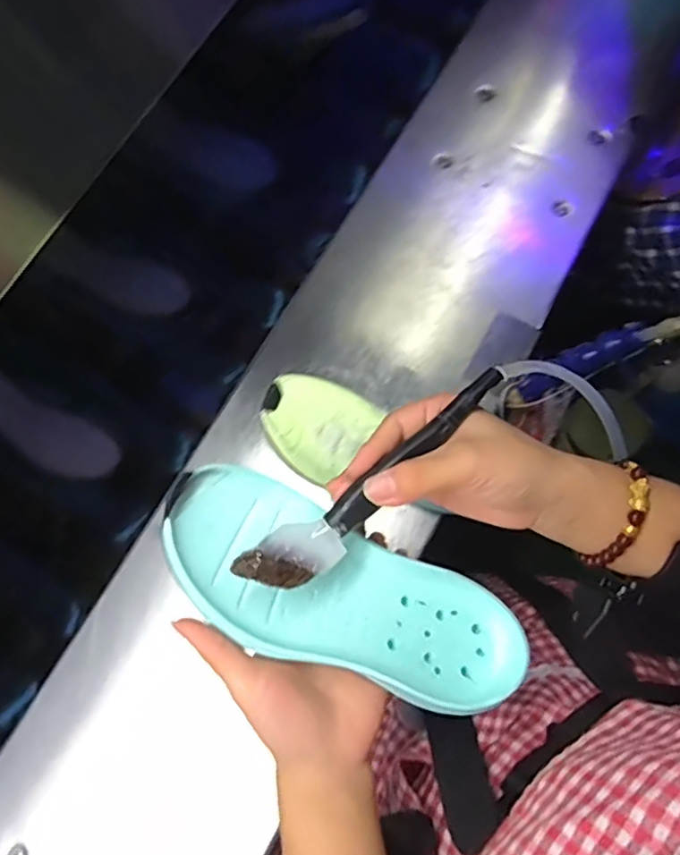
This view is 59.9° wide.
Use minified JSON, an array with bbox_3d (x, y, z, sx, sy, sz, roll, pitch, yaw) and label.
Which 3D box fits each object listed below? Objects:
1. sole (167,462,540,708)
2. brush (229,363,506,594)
[{"bbox_3d":[0.001,0.093,0.326,0.202,0.026,0.079,26,75,-4],"label":"sole"},{"bbox_3d":[0.023,0.028,0.311,0.170,0.018,0.030,-40,78,-6],"label":"brush"}]

